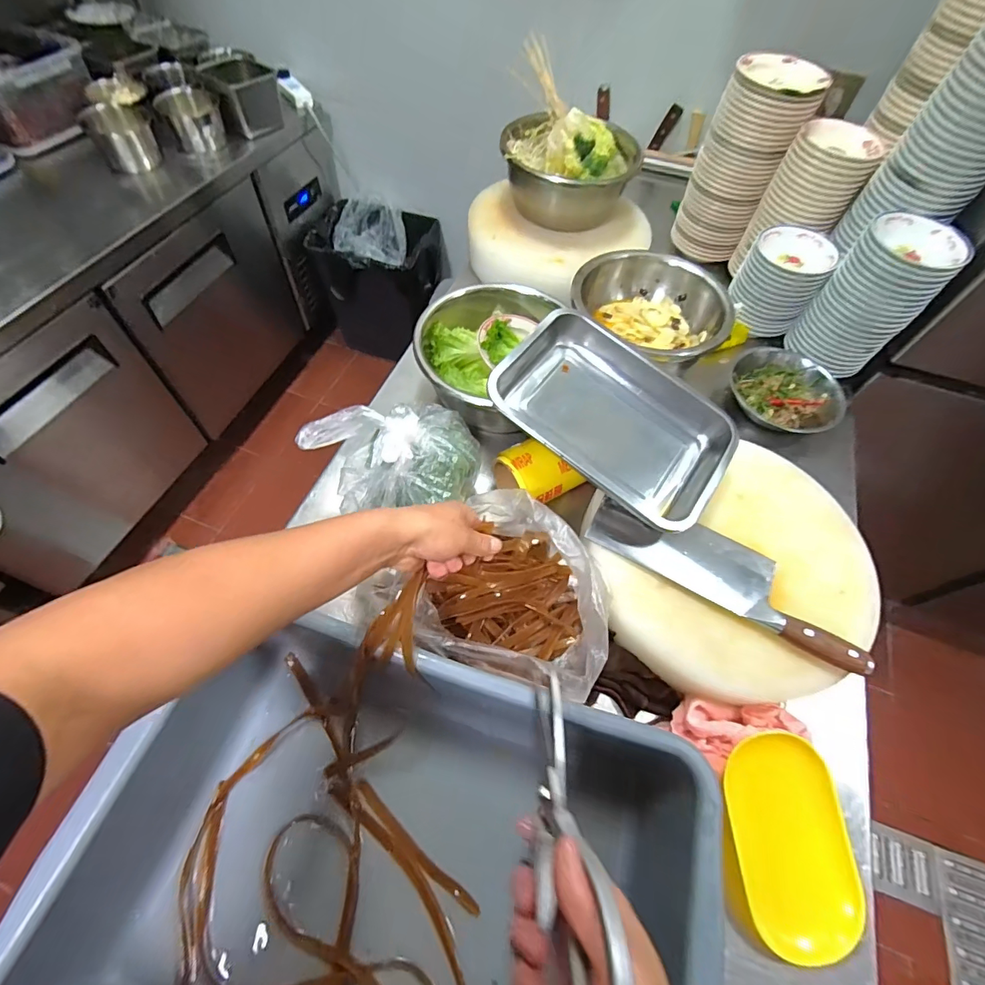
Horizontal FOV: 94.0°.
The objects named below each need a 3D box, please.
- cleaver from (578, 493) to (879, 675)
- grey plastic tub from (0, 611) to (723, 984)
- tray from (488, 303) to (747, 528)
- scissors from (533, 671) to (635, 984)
[{"bbox_3d":[0.290,0.100,0.584,0.337,0.030,0.090,26,61,12],"label":"cleaver"},{"bbox_3d":[-0.100,0.362,0.412,0.512,0.162,0.379,16,59,6],"label":"grey plastic tub"},{"bbox_3d":[0.161,-0.102,0.630,0.314,0.071,0.203,32,74,4],"label":"tray"},{"bbox_3d":[0.048,0.209,0.276,0.010,0.089,0.185,21,56,-19],"label":"scissors"}]

